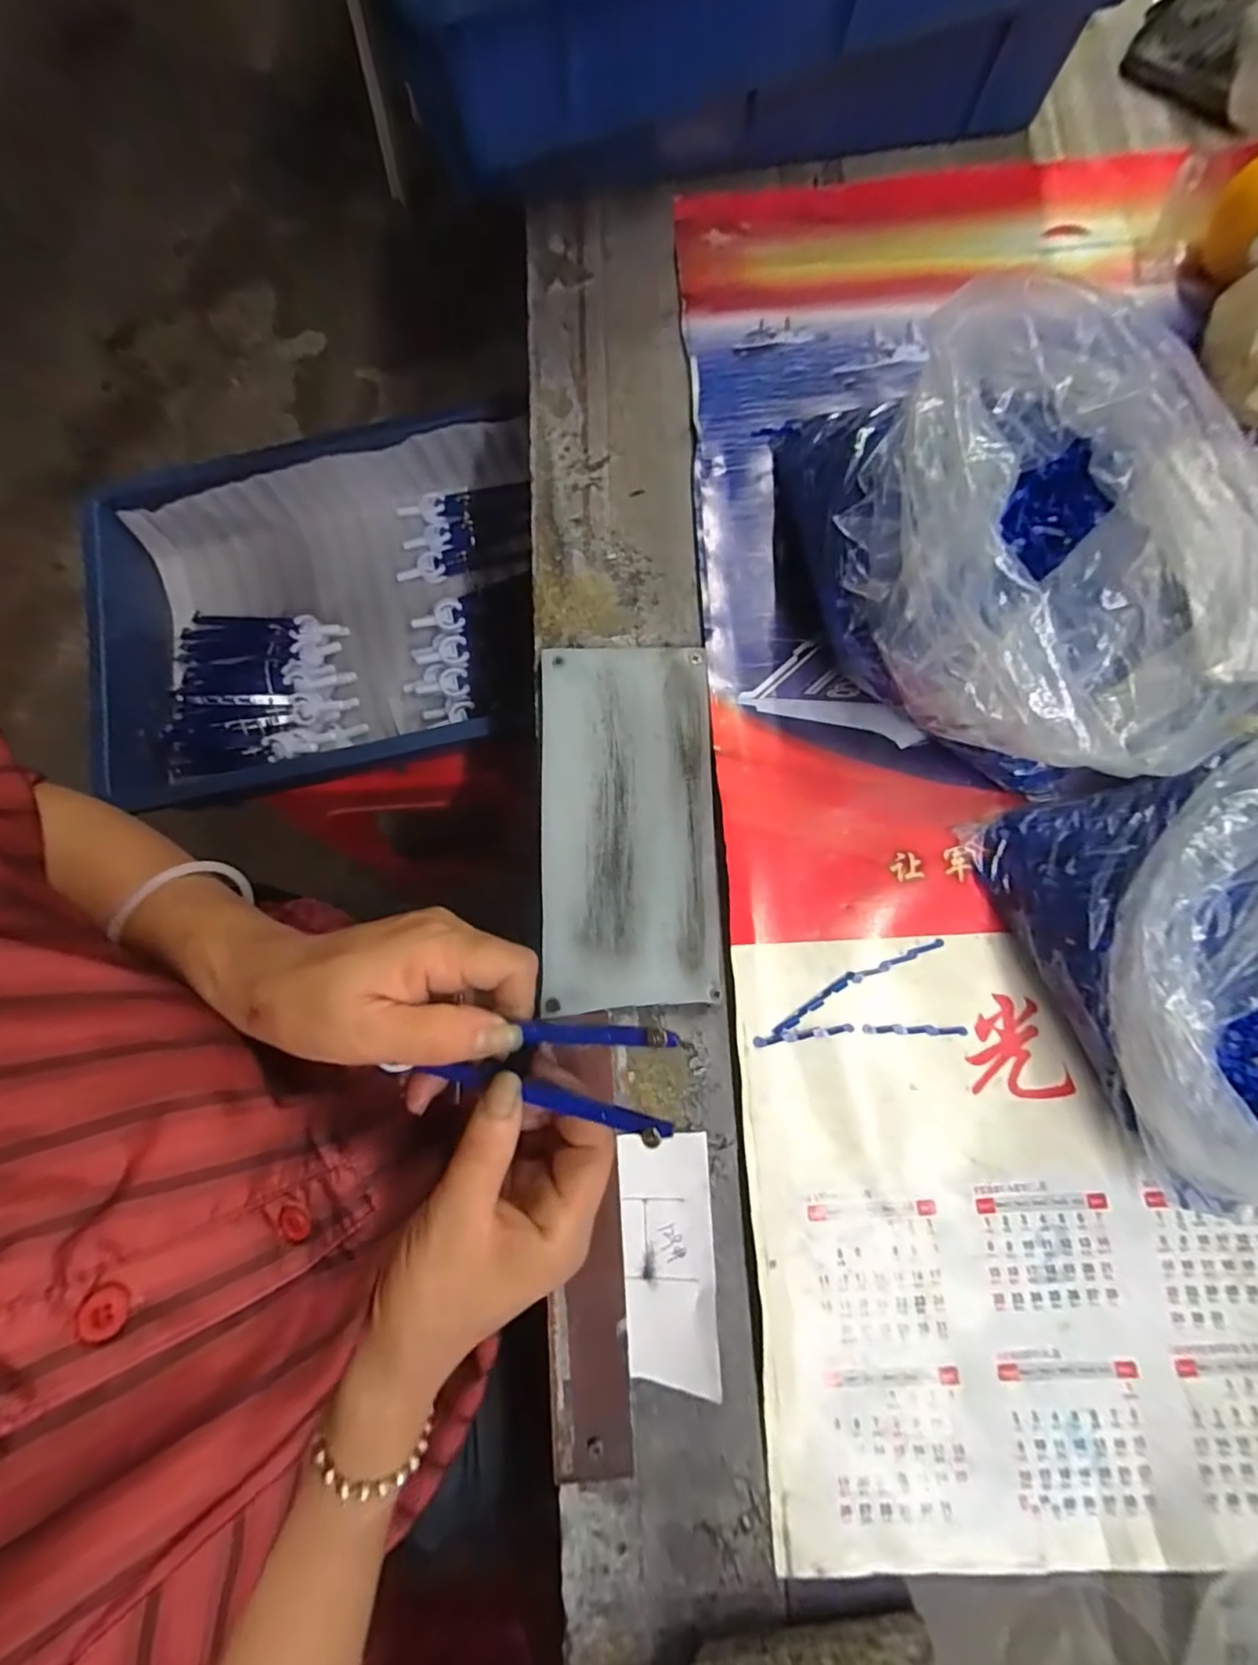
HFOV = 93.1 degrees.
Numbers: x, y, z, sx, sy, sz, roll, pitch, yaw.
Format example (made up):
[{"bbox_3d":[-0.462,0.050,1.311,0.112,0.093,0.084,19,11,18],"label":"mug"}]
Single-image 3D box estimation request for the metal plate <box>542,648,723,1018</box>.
[{"bbox_3d":[0.000,-0.007,0.321,0.093,0.009,0.195,-2,79,1],"label":"metal plate"}]

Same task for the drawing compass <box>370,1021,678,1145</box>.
[{"bbox_3d":[-0.040,0.103,0.245,0.122,0.010,0.048,-10,79,15],"label":"drawing compass"}]

